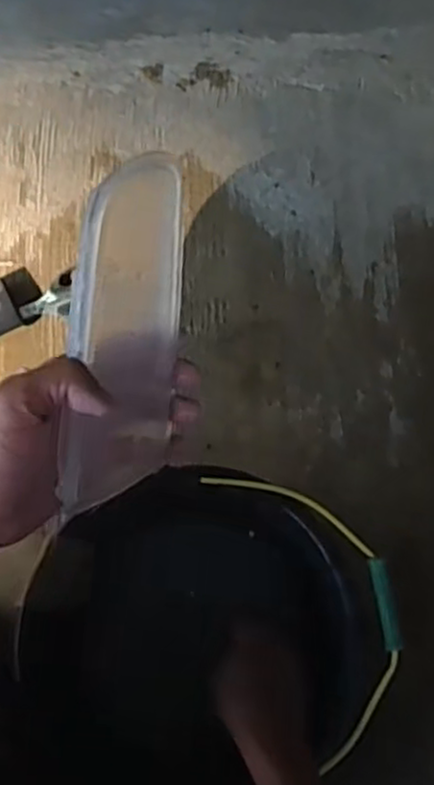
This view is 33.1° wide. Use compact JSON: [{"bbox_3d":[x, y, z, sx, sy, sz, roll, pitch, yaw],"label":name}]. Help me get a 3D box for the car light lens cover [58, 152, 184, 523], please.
[{"bbox_3d":[-0.051,-0.031,0.413,0.010,0.087,0.192,17,112,31],"label":"car light lens cover"}]

